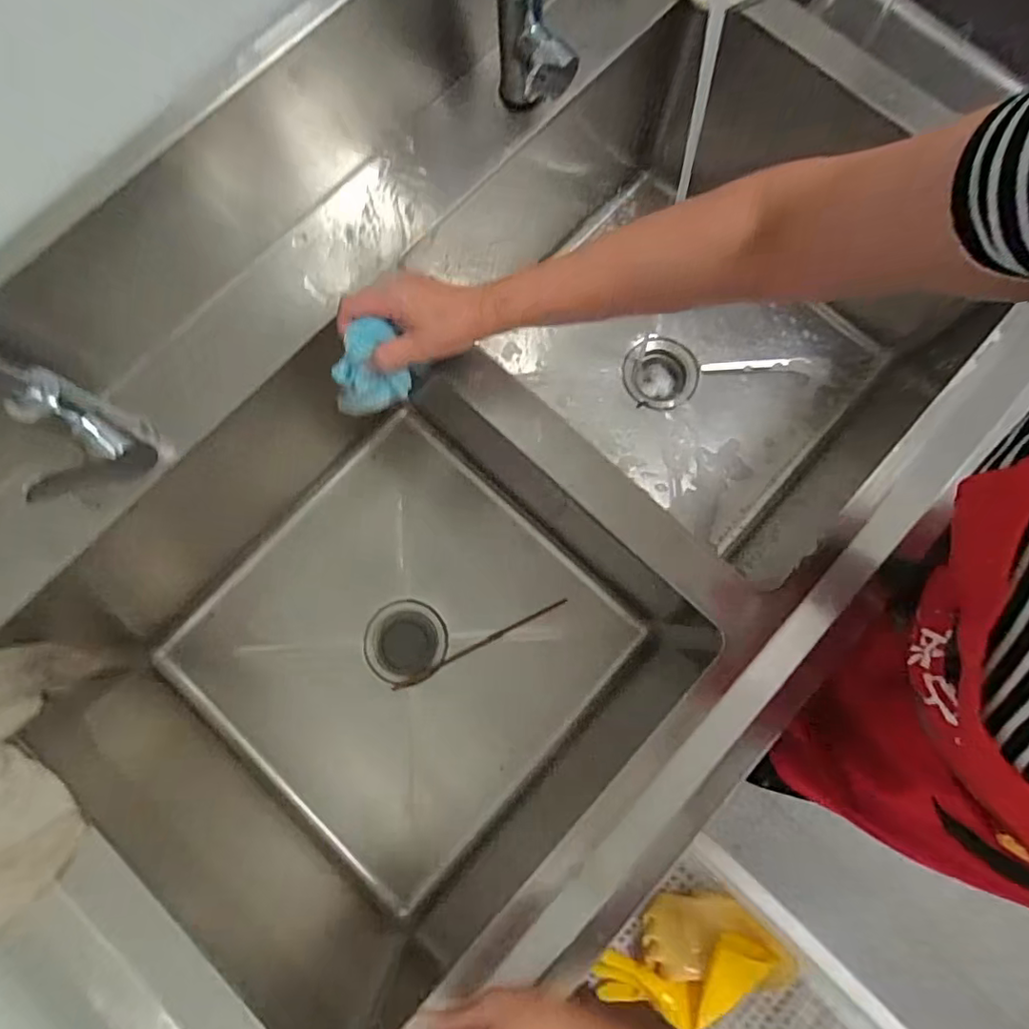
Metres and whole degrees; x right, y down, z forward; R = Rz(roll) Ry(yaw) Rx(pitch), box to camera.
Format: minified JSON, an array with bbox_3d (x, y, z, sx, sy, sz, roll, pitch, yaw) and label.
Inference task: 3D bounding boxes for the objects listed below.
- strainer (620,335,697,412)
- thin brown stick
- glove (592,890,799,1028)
[{"bbox_3d":[0.224,-0.212,0.885,0.115,0.039,0.112,17,79,5],"label":"strainer"},{"bbox_3d":[-0.047,0.182,0.793,0.264,0.004,0.014,-27,79,-4],"label":"thin brown stick"},{"bbox_3d":[0.270,0.669,0.862,0.289,0.039,0.158,-11,78,-1],"label":"glove"}]

